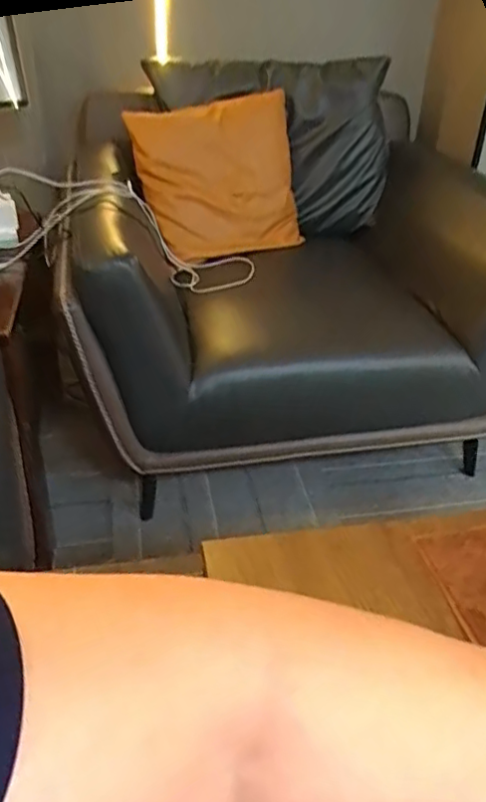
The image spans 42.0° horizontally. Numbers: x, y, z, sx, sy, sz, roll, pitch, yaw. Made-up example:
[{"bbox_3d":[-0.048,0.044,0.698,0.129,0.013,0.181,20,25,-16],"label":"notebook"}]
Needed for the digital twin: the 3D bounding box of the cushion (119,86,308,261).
[{"bbox_3d":[-0.050,-0.554,1.573,0.447,0.378,0.094,-19,15,-28],"label":"cushion"}]

